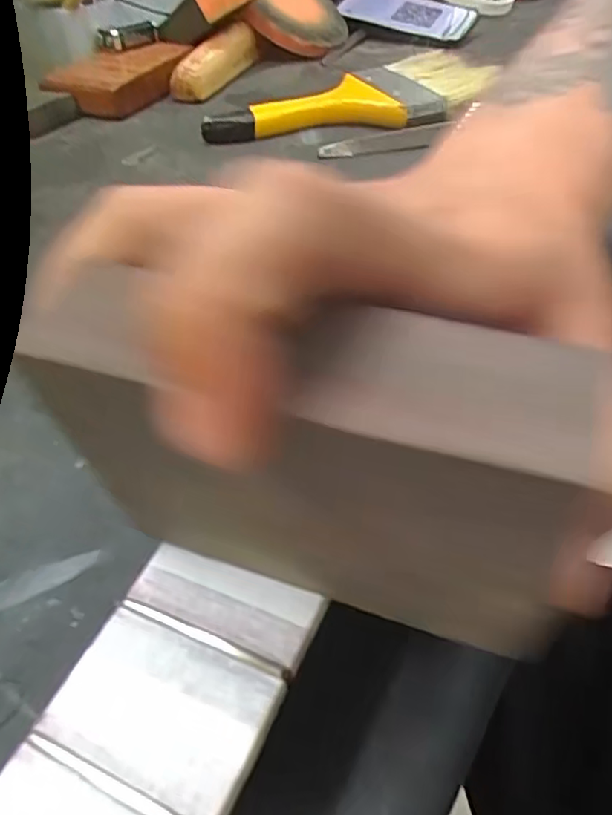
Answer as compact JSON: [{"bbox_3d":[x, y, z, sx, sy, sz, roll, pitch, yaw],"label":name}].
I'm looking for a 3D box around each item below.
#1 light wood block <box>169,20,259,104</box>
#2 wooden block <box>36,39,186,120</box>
[{"bbox_3d":[-0.081,-0.320,0.516,0.027,0.029,0.138,12,48,14],"label":"light wood block"},{"bbox_3d":[-0.154,-0.289,0.492,0.075,0.025,0.129,20,50,21],"label":"wooden block"}]

